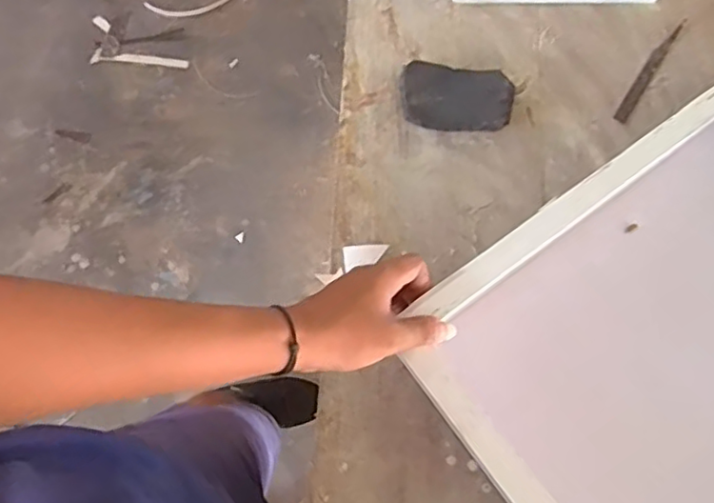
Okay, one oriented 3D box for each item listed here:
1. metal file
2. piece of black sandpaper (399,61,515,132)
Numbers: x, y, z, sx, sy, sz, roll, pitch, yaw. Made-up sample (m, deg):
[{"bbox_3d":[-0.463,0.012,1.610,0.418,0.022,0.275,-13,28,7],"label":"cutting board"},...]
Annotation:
[{"bbox_3d":[0.295,-0.182,0.627,0.014,0.004,0.133,32,77,9],"label":"metal file"},{"bbox_3d":[0.095,-0.147,0.602,0.107,0.023,0.061,7,72,1],"label":"piece of black sandpaper"}]

